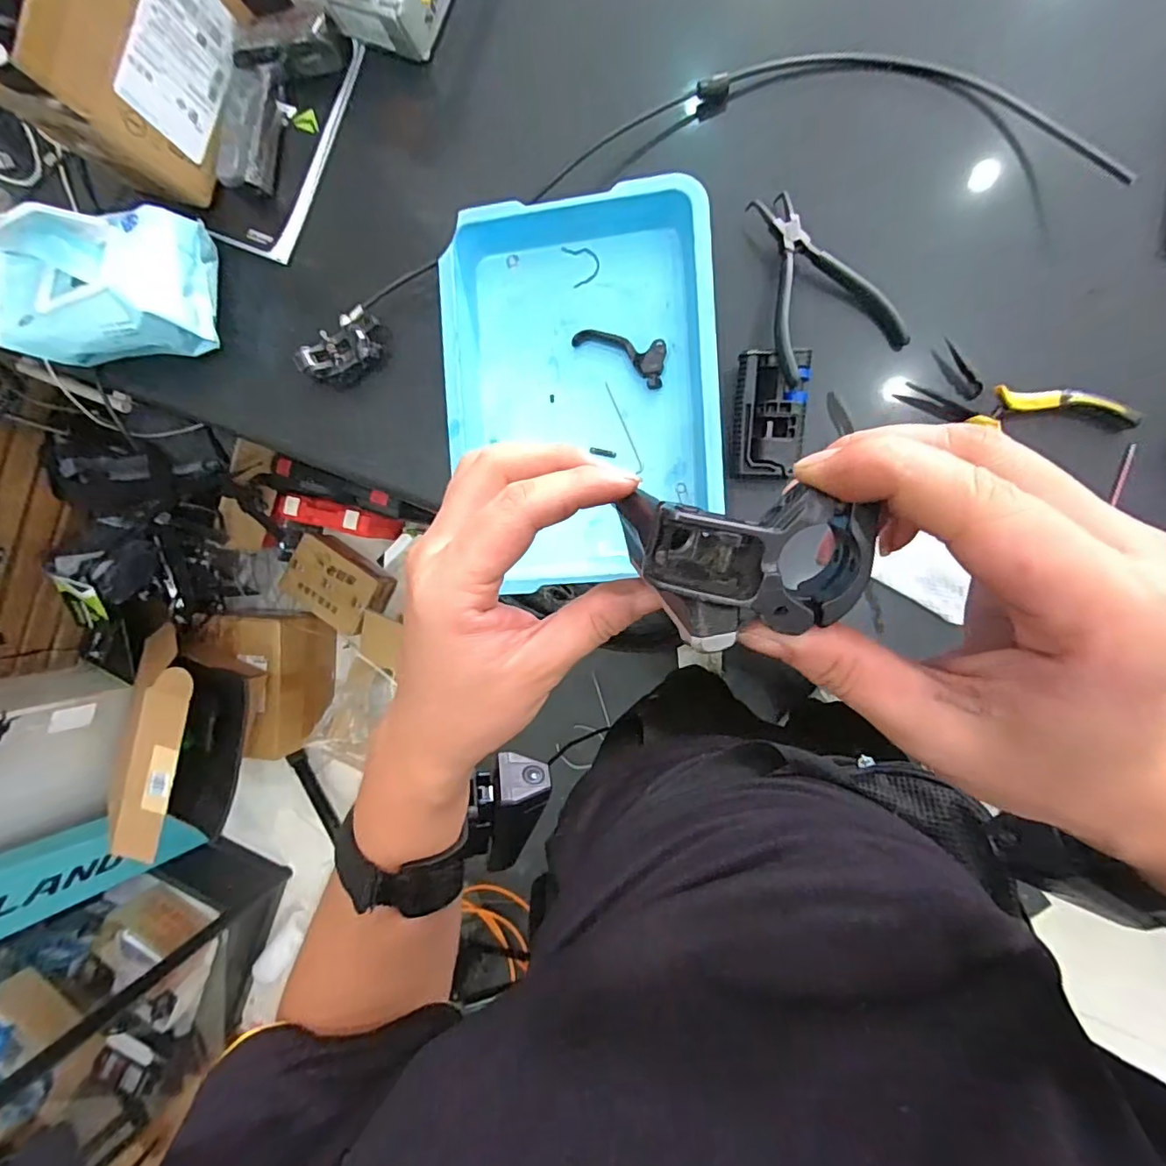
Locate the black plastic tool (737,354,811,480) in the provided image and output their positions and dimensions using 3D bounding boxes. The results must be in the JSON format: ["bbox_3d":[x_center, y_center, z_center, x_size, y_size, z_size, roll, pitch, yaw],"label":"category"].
[{"bbox_3d":[0.151,-0.134,0.439,0.052,0.024,0.095,2,92,9],"label":"black plastic tool"}]

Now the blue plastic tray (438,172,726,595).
[{"bbox_3d":[-0.002,-0.159,0.464,0.220,0.043,0.313,-3,91,9],"label":"blue plastic tray"}]

